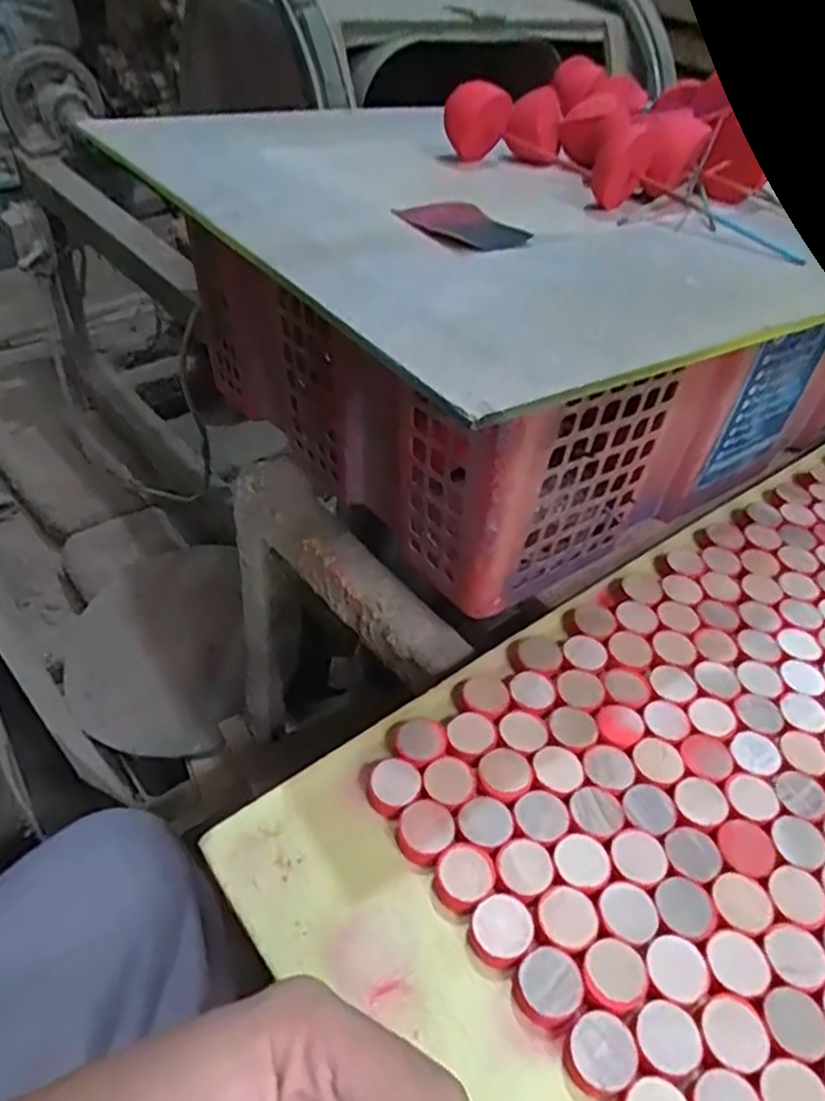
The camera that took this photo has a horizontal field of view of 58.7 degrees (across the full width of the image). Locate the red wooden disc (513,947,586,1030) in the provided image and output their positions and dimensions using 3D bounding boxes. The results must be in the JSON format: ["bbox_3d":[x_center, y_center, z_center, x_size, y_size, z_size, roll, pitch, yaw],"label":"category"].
[{"bbox_3d":[0.048,0.152,0.254,0.022,0.010,0.022,2,43,-2],"label":"red wooden disc"}]

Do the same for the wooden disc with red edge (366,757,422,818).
[{"bbox_3d":[-0.008,0.098,0.307,0.022,0.007,0.024,2,43,-2],"label":"wooden disc with red edge"}]

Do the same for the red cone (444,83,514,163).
[{"bbox_3d":[0.037,-0.247,0.422,0.035,0.041,0.034,9,43,5],"label":"red cone"}]

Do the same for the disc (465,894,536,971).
[{"bbox_3d":[0.032,0.138,0.265,0.023,0.007,0.021,2,43,-2],"label":"disc"}]

